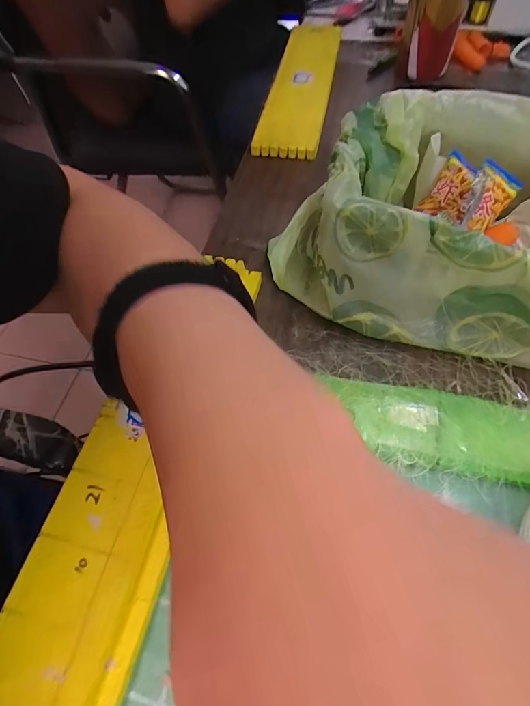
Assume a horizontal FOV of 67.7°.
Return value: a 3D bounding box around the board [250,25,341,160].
[{"bbox_3d":[0.056,-0.406,0.580,0.082,0.020,0.366,8,59,8],"label":"board"}]

